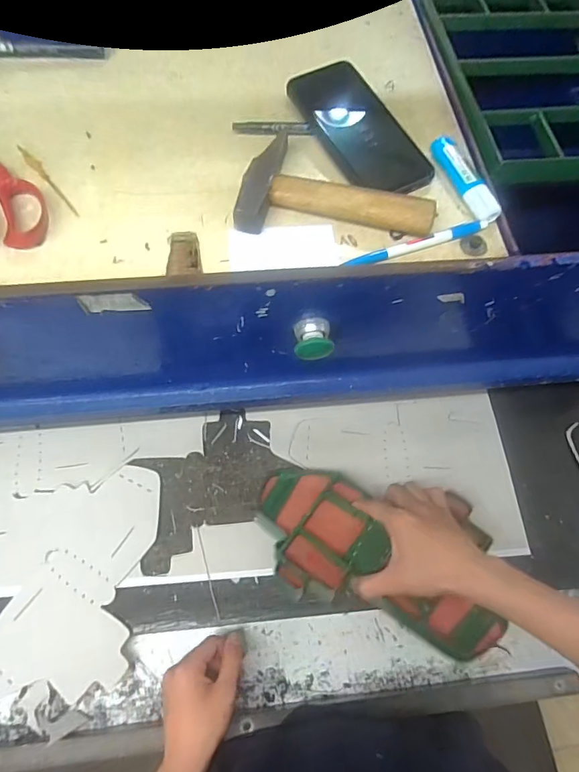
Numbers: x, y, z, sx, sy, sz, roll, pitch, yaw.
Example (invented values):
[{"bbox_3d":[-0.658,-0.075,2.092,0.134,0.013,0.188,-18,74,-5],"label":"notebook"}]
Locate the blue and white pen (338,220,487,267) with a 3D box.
[{"bbox_3d":[0.111,-0.123,0.387,0.132,0.013,0.016,-20,68,-10],"label":"blue and white pen"}]

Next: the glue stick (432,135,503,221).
[{"bbox_3d":[0.162,-0.194,0.415,0.022,0.022,0.103,-18,68,-10],"label":"glue stick"}]

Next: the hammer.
[{"bbox_3d":[0.040,-0.179,0.400,0.166,0.029,0.097,3,66,-1],"label":"hammer"}]

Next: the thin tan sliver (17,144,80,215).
[{"bbox_3d":[-0.220,-0.188,0.408,0.010,0.004,0.103,-37,72,-16],"label":"thin tan sliver"}]

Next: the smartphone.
[{"bbox_3d":[0.068,-0.247,0.431,0.072,0.012,0.162,-34,77,-3],"label":"smartphone"}]

